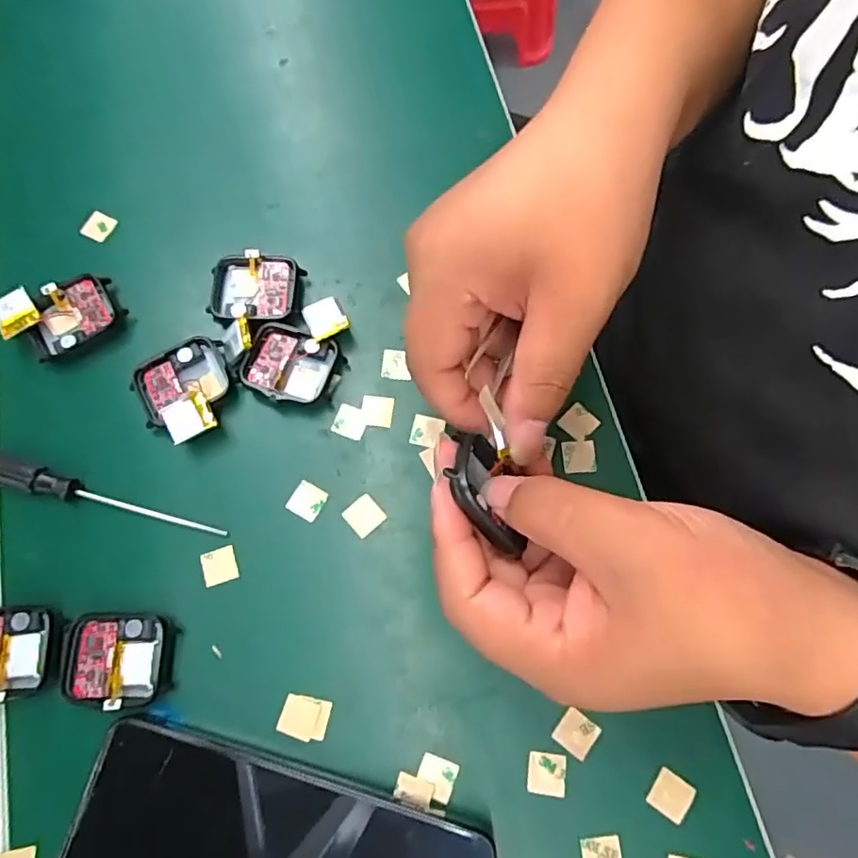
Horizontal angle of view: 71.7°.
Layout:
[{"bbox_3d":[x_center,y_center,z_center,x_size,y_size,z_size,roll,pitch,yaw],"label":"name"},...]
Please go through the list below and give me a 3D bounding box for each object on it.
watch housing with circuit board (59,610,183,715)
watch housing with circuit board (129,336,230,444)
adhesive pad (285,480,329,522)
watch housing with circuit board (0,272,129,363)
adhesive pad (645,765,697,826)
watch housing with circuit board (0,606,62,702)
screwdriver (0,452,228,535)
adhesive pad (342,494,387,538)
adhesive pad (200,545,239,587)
[{"bbox_3d":[-0.135,0.099,0.256,0.047,0.009,0.037,-1,73,1],"label":"watch housing with circuit board"},{"bbox_3d":[-0.119,-0.018,0.287,0.043,0.014,0.051,-22,74,-6],"label":"watch housing with circuit board"},{"bbox_3d":[-0.057,0.034,0.278,0.015,0.004,0.015,29,76,9],"label":"adhesive pad"},{"bbox_3d":[-0.187,-0.058,0.300,0.054,0.015,0.038,-28,75,-7],"label":"watch housing with circuit board"},{"bbox_3d":[0.098,0.148,0.239,0.015,0.004,0.016,34,77,10],"label":"adhesive pad"},{"bbox_3d":[-0.184,0.097,0.256,0.047,0.007,0.037,-3,73,0],"label":"watch housing with circuit board"},{"bbox_3d":[-0.159,0.030,0.276,0.131,0.009,0.013,15,74,5],"label":"screwdriver"},{"bbox_3d":[-0.030,0.040,0.276,0.016,0.004,0.016,-40,76,-10],"label":"adhesive pad"},{"bbox_3d":[-0.096,0.062,0.271,0.015,0.004,0.015,-18,74,-4],"label":"adhesive pad"}]

